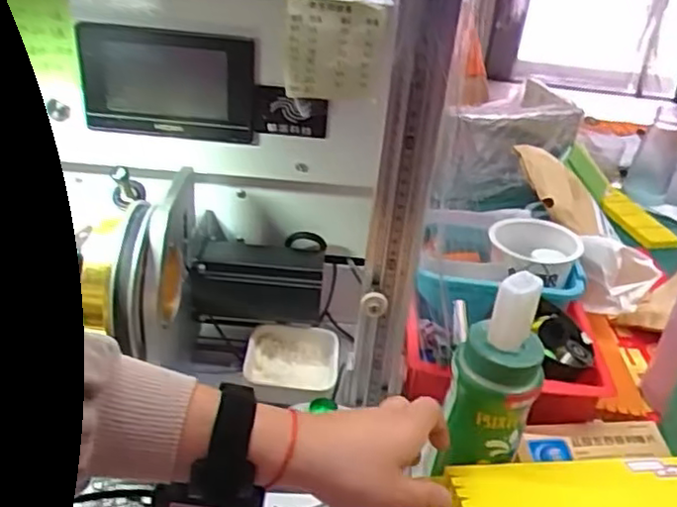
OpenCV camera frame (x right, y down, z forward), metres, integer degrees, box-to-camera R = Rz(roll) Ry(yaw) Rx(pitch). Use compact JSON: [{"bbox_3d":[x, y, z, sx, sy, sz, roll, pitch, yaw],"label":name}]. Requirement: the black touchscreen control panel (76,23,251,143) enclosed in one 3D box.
[{"bbox_3d":[-0.135,-0.135,0.540,0.136,0.084,0.013,4,31,-3],"label":"black touchscreen control panel"}]

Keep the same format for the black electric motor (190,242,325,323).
[{"bbox_3d":[-0.071,0.027,0.611,0.111,0.055,0.054,5,31,-2],"label":"black electric motor"}]

